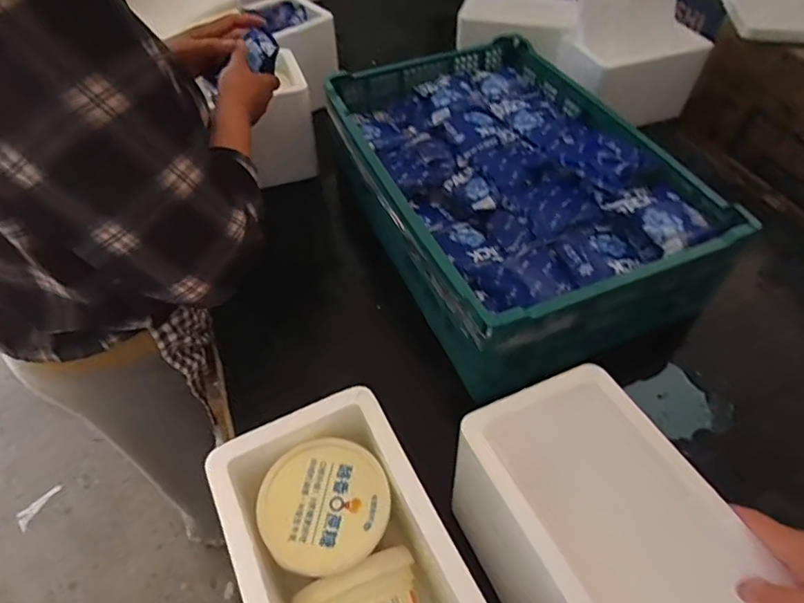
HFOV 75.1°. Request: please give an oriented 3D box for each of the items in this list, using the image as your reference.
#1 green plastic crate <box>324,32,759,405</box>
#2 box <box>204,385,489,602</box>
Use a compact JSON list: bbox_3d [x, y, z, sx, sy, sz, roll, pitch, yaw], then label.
[{"bbox_3d":[0.159,-0.191,0.845,0.405,0.152,0.608,-19,53,-15],"label":"green plastic crate"},{"bbox_3d":[-0.045,0.254,0.470,0.156,0.152,0.285,-24,54,-19],"label":"box"}]

